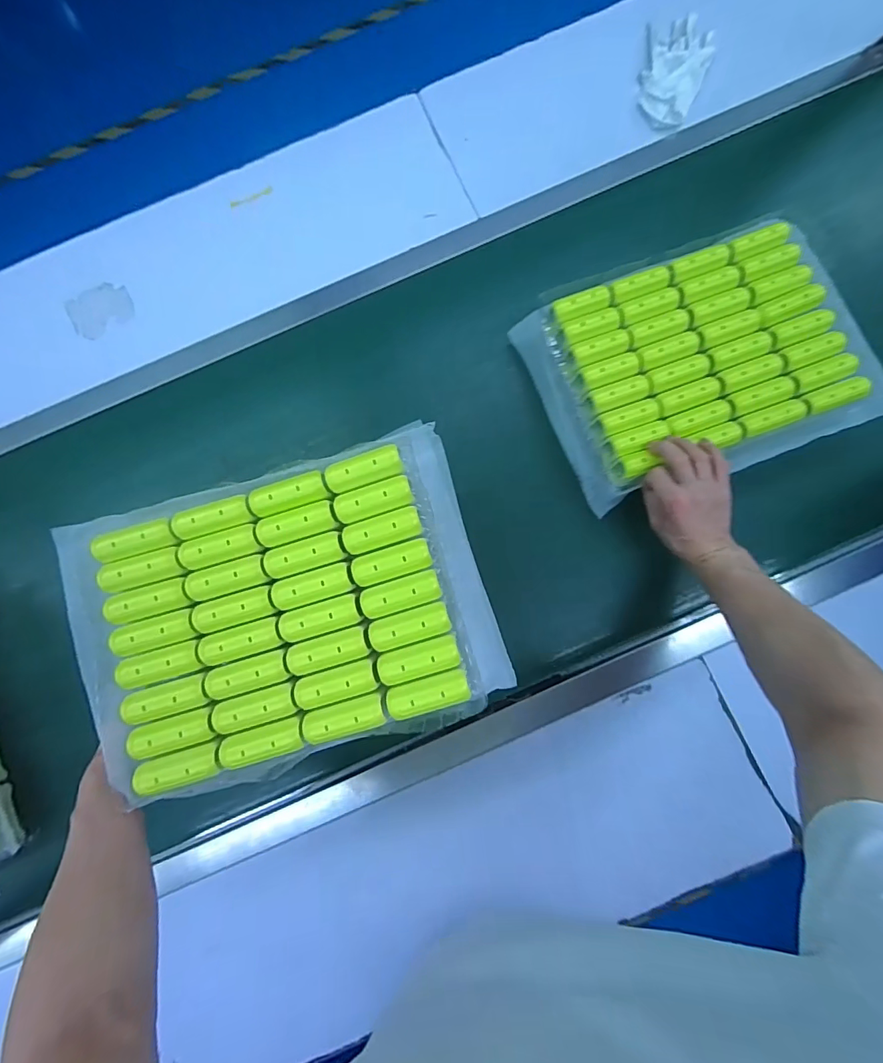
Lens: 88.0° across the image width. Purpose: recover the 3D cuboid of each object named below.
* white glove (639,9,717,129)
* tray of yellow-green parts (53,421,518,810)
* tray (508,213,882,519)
[{"bbox_3d":[0.360,-0.707,0.700,0.098,0.021,0.189,12,80,5],"label":"white glove"},{"bbox_3d":[-0.151,0.075,0.450,0.377,0.049,0.276,-17,81,2],"label":"tray of yellow-green parts"},{"bbox_3d":[0.327,-0.224,0.588,0.378,0.052,0.298,-21,81,1],"label":"tray"}]

